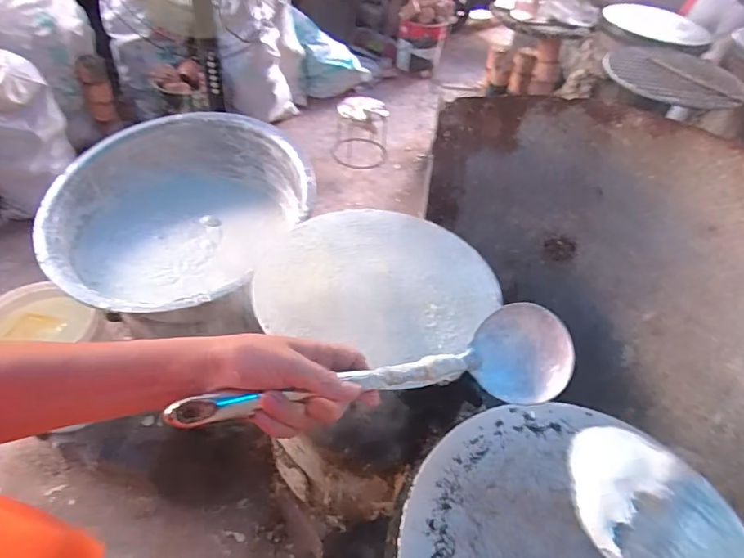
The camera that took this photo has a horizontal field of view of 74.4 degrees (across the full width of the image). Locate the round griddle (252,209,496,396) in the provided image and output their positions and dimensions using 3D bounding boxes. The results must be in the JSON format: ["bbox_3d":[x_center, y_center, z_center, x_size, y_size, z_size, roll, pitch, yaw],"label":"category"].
[{"bbox_3d":[0.005,-0.007,0.767,0.347,0.043,0.330,3,47,-3],"label":"round griddle"}]

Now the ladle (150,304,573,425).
[{"bbox_3d":[0.029,0.078,0.419,0.366,0.067,0.069,-3,46,-26],"label":"ladle"}]

